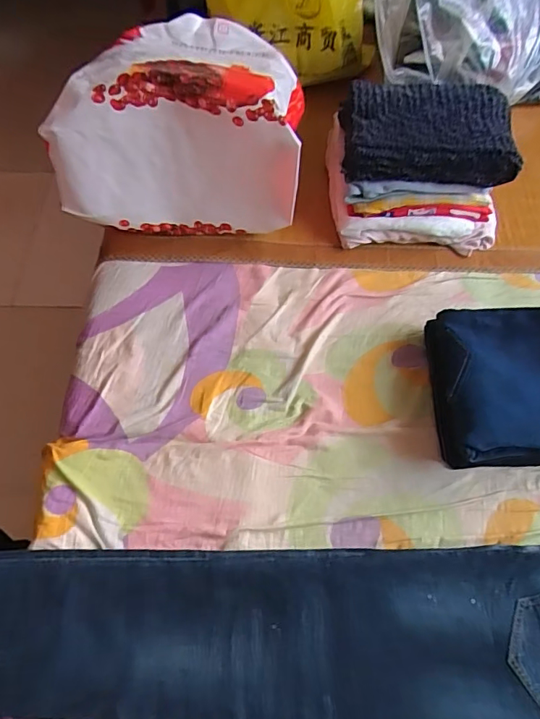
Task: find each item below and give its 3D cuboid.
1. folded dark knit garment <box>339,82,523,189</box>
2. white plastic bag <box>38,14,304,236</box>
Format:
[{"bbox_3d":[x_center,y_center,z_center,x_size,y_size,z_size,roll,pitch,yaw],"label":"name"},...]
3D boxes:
[{"bbox_3d":[0.272,-0.404,0.864,0.290,0.075,0.210,-1,62,0],"label":"folded dark knit garment"},{"bbox_3d":[-0.148,-0.405,0.836,0.391,0.234,0.297,-2,62,0],"label":"white plastic bag"}]

